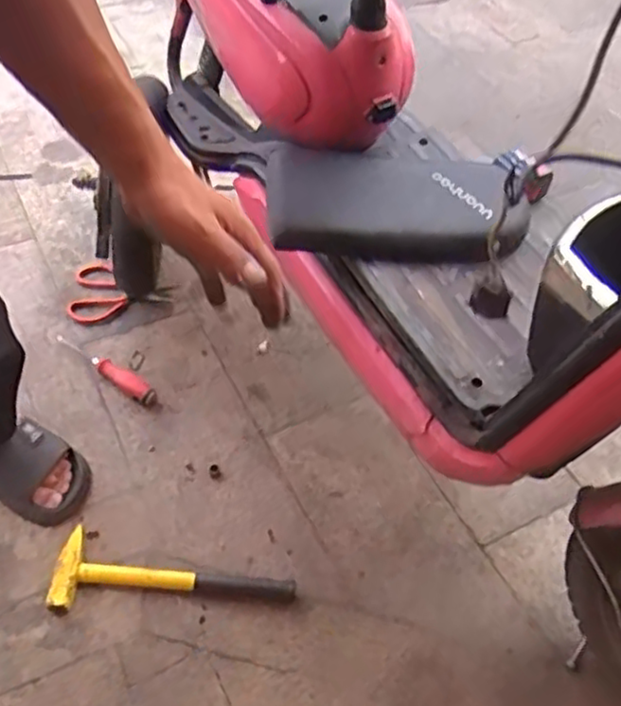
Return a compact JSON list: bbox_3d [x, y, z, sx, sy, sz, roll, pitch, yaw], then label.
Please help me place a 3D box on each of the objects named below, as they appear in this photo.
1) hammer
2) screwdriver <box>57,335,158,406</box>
[{"bbox_3d":[-0.176,0.302,0.931,0.308,0.026,0.100,7,50,0],"label":"hammer"},{"bbox_3d":[-0.333,0.025,1.139,0.209,0.027,0.031,28,53,17],"label":"screwdriver"}]

